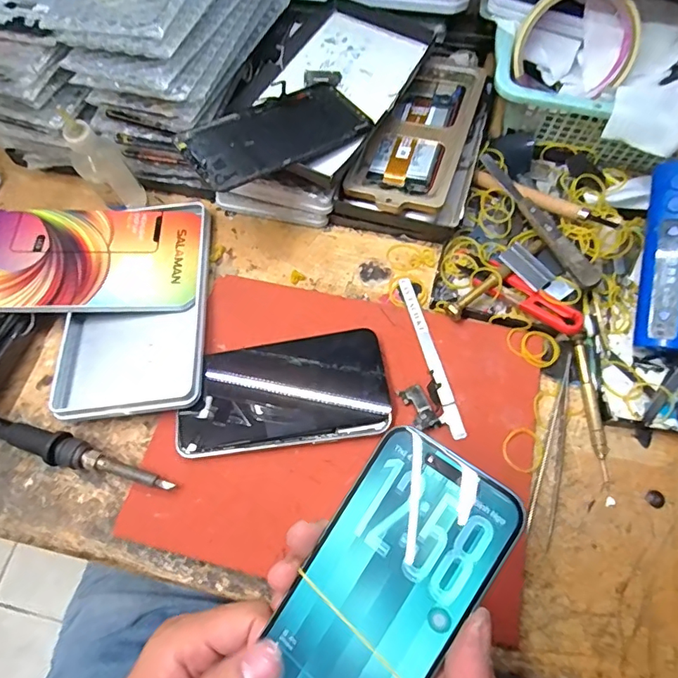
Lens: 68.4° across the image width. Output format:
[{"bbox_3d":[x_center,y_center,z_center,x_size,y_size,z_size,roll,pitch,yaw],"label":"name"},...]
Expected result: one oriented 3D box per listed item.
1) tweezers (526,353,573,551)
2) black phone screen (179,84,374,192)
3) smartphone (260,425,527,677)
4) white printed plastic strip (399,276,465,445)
[{"bbox_3d":[0.145,0.071,0.335,0.015,0.009,0.125,16,68,10],"label":"tweezers"},{"bbox_3d":[-0.045,-0.155,0.377,0.140,0.007,0.065,-33,71,-24],"label":"black phone screen"},{"bbox_3d":[0.016,0.114,0.220,0.069,0.004,0.142,32,88,25],"label":"smartphone"},{"bbox_3d":[0.066,0.009,0.359,0.013,0.010,0.128,-13,66,-3],"label":"white printed plastic strip"}]

